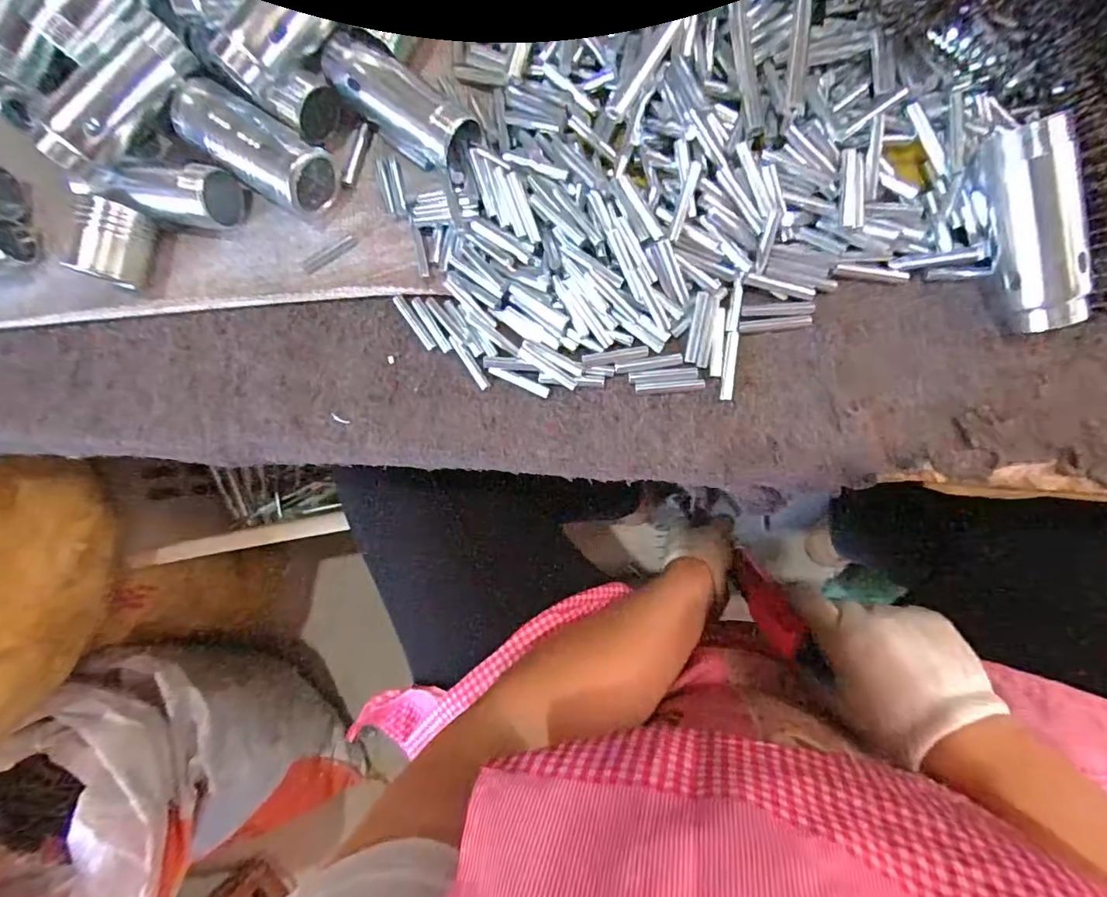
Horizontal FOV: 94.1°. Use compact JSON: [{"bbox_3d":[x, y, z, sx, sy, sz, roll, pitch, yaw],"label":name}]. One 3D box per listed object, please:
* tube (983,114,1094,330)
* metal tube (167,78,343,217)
[{"bbox_3d":[0.168,-0.075,0.179,0.019,0.018,0.068,-18,103,5],"label":"tube"},{"bbox_3d":[-0.127,-0.129,0.223,0.070,0.027,0.027,33,94,4],"label":"metal tube"}]

